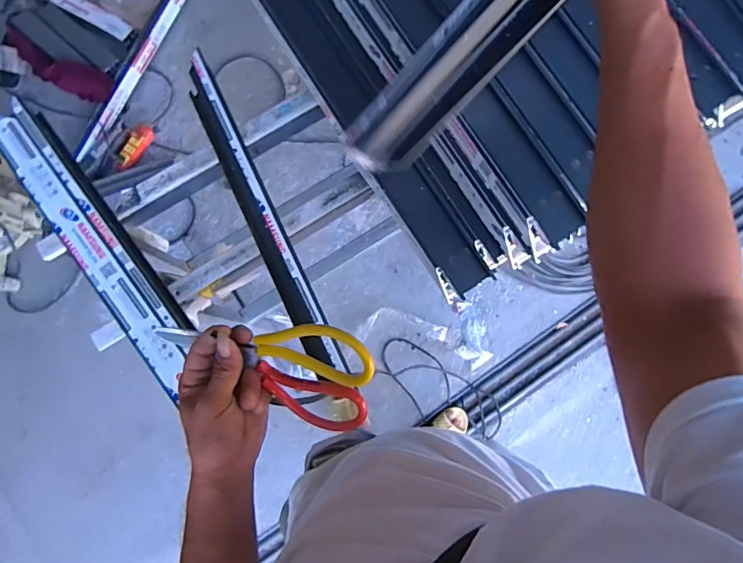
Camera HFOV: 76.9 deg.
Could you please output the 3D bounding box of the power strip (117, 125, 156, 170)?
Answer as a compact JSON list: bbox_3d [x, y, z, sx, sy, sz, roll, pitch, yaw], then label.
[{"bbox_3d":[-0.803,-0.454,1.589,0.072,0.057,0.171,34,82,7],"label":"power strip"}]

